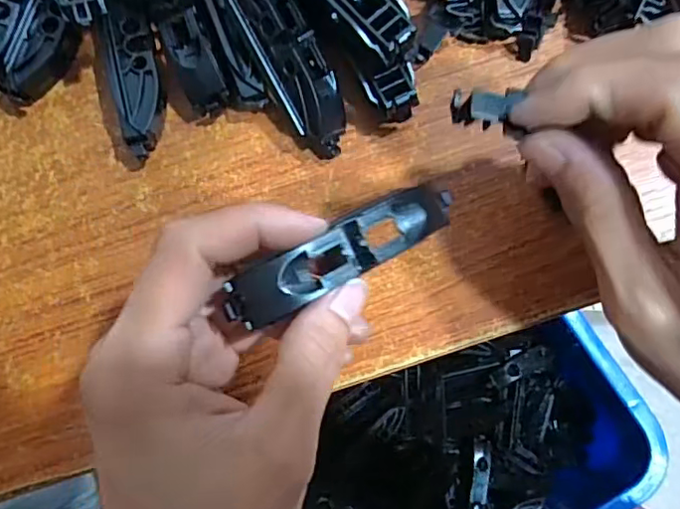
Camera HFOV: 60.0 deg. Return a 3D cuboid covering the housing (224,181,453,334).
[{"bbox_3d":[0.002,-0.001,0.171,0.072,0.009,0.016,-28,81,-18],"label":"housing"}]

